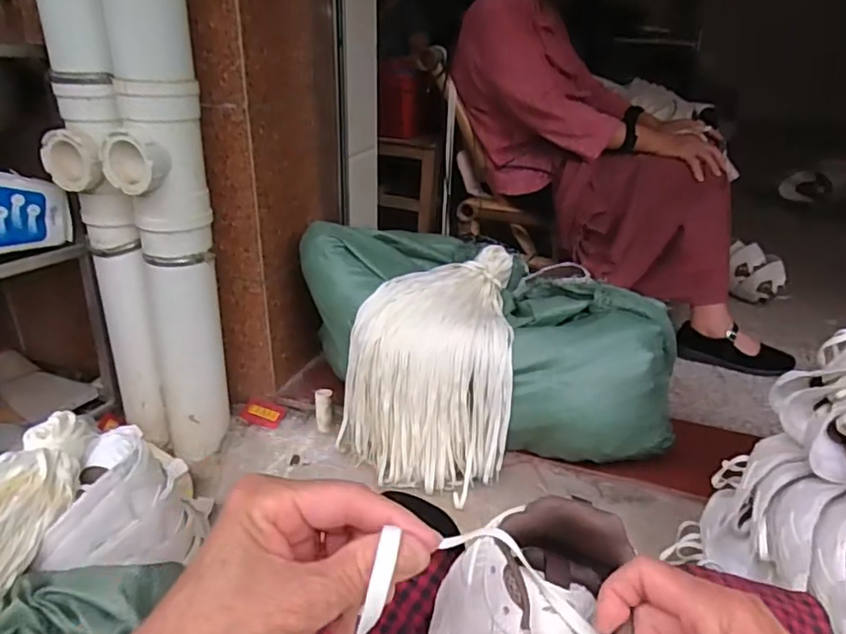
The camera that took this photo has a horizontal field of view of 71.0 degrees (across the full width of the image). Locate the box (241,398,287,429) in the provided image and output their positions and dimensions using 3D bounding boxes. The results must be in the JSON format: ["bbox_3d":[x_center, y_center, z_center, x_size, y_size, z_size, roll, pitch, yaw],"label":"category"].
[{"bbox_3d":[-0.312,0.188,1.159,0.092,0.005,0.049,13,50,18],"label":"box"}]

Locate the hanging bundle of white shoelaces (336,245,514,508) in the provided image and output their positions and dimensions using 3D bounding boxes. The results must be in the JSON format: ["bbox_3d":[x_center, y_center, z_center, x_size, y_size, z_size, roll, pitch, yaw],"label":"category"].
[{"bbox_3d":[0.036,0.080,1.046,0.270,0.293,0.328,11,27,17],"label":"hanging bundle of white shoelaces"}]

